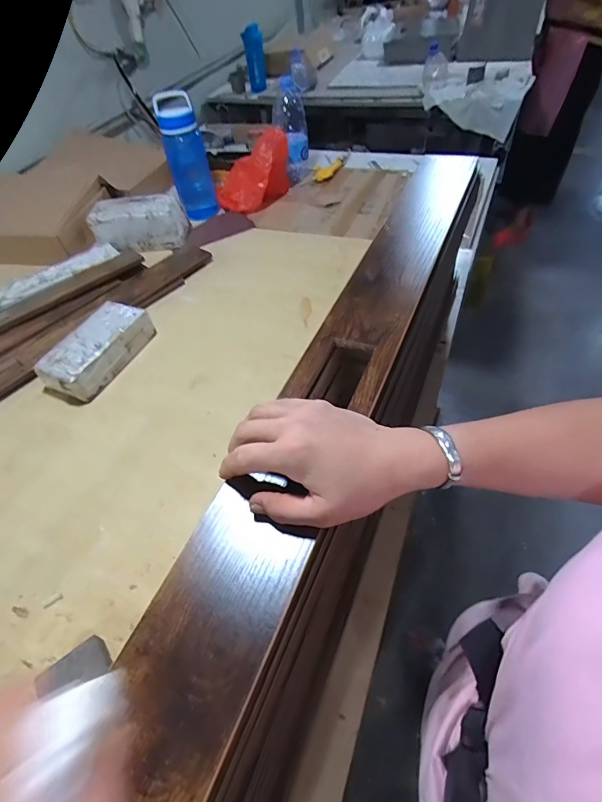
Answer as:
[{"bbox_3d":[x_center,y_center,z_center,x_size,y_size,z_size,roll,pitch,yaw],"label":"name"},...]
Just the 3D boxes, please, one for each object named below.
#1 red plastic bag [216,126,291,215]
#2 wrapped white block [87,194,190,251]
[{"bbox_3d":[-0.135,-0.646,1.146,0.215,0.162,0.178,-9,50,0],"label":"red plastic bag"},{"bbox_3d":[-0.408,-0.453,1.045,0.217,0.090,0.105,-4,52,2],"label":"wrapped white block"}]

